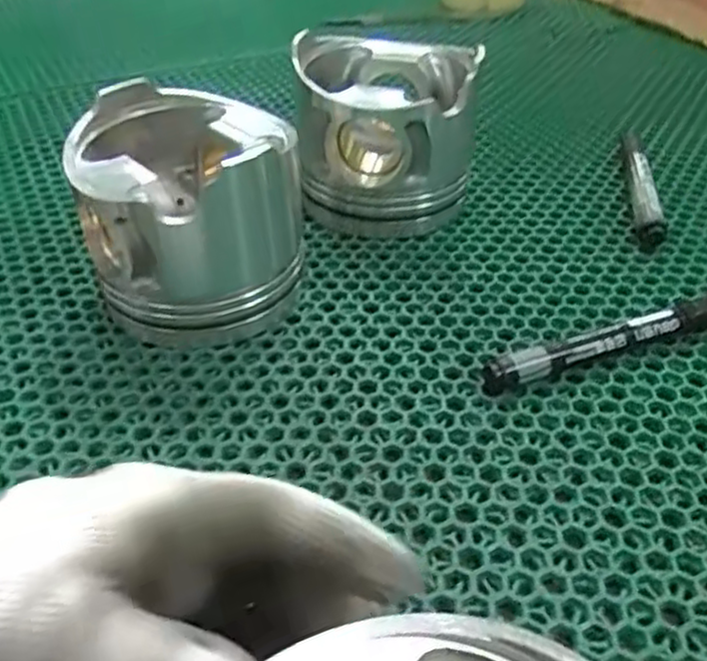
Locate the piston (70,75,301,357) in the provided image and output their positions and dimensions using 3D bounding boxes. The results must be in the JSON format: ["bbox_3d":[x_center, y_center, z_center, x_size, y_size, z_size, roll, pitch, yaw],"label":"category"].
[{"bbox_3d":[-0.083,-0.060,0.372,0.101,0.098,0.102,-12,42,-12],"label":"piston"}]

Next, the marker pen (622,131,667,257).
[{"bbox_3d":[0.190,-0.099,0.483,0.016,0.018,0.140,6,42,8],"label":"marker pen"}]

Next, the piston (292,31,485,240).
[{"bbox_3d":[0.020,-0.124,0.456,0.110,0.093,0.107,-7,41,-7],"label":"piston"}]

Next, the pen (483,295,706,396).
[{"bbox_3d":[0.129,0.004,0.360,0.144,0.017,0.018,-15,43,-16],"label":"pen"}]

